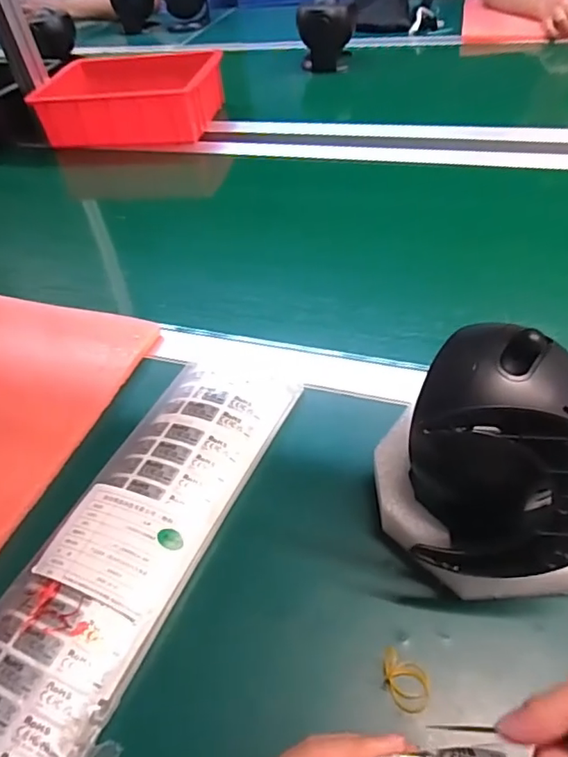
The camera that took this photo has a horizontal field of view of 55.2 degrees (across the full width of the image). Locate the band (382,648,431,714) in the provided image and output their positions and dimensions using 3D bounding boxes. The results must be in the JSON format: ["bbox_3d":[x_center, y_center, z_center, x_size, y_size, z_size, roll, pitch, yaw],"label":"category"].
[{"bbox_3d":[0.070,0.178,0.319,0.030,0.015,0.026,16,51,23],"label":"band"}]

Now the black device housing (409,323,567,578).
[{"bbox_3d":[0.125,0.043,0.309,0.096,0.101,0.098,-3,46,6],"label":"black device housing"}]

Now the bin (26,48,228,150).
[{"bbox_3d":[-0.256,-0.466,0.931,0.288,0.100,0.185,6,46,11],"label":"bin"}]

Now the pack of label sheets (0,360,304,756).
[{"bbox_3d":[-0.109,0.109,0.391,0.115,0.024,0.345,16,51,23],"label":"pack of label sheets"}]

